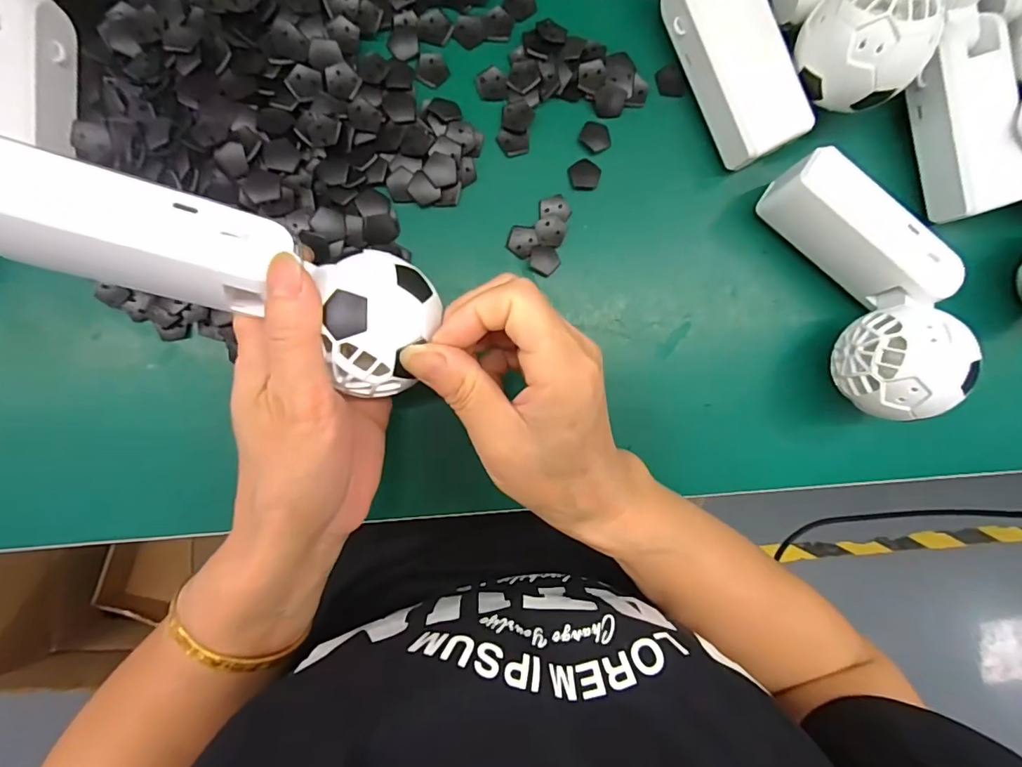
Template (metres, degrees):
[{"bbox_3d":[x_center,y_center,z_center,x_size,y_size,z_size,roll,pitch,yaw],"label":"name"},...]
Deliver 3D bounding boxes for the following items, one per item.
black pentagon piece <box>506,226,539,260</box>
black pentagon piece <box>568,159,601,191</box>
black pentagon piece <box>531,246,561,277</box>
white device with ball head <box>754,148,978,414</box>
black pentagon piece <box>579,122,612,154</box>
[{"bbox_3d":[0.007,-0.084,0.282,0.017,0.004,0.018,13,89,-5],"label":"black pentagon piece"},{"bbox_3d":[0.044,-0.125,0.284,0.019,0.004,0.018,16,89,-5],"label":"black pentagon piece"},{"bbox_3d":[0.020,-0.074,0.283,0.017,0.004,0.017,30,87,-5],"label":"black pentagon piece"},{"bbox_3d":[0.203,-0.056,0.270,0.070,0.066,0.154,-21,92,-5],"label":"white device with ball head"},{"bbox_3d":[0.051,-0.147,0.284,0.018,0.004,0.018,24,88,-5],"label":"black pentagon piece"}]

